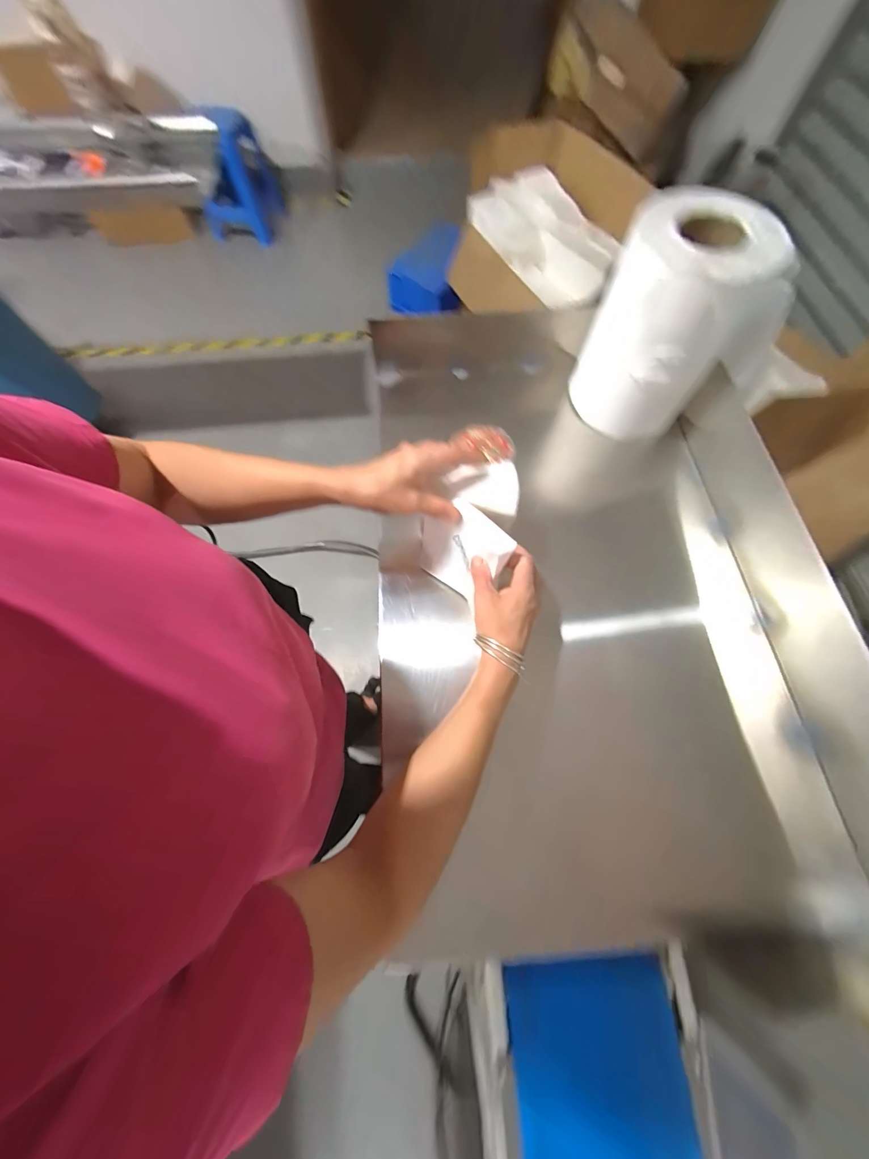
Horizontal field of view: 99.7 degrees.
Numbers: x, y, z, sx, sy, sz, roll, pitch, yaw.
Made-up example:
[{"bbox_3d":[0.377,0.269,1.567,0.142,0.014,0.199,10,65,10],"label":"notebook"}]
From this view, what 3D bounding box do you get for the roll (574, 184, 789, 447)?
[{"bbox_3d":[0.331,-0.336,0.539,0.172,0.287,0.162,0,68,0],"label":"roll"}]

